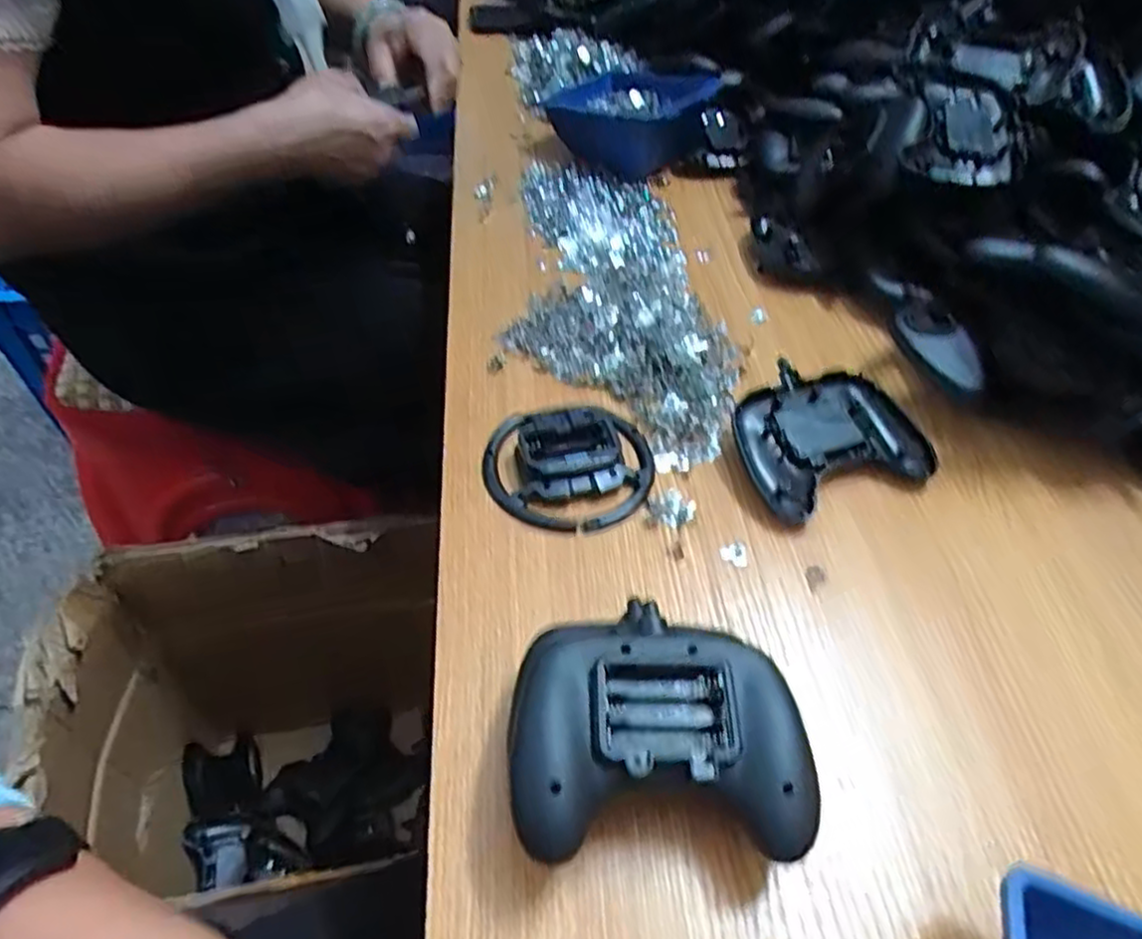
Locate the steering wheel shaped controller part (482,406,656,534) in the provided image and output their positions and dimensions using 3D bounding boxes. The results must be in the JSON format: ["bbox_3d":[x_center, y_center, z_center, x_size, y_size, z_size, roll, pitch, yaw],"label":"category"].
[{"bbox_3d":[0.000,-0.005,0.446,0.101,0.019,0.089,-9,50,-10],"label":"steering wheel shaped controller part"}]

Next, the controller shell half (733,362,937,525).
[{"bbox_3d":[0.164,-0.024,0.470,0.126,0.023,0.095,-17,52,-17],"label":"controller shell half"}]

